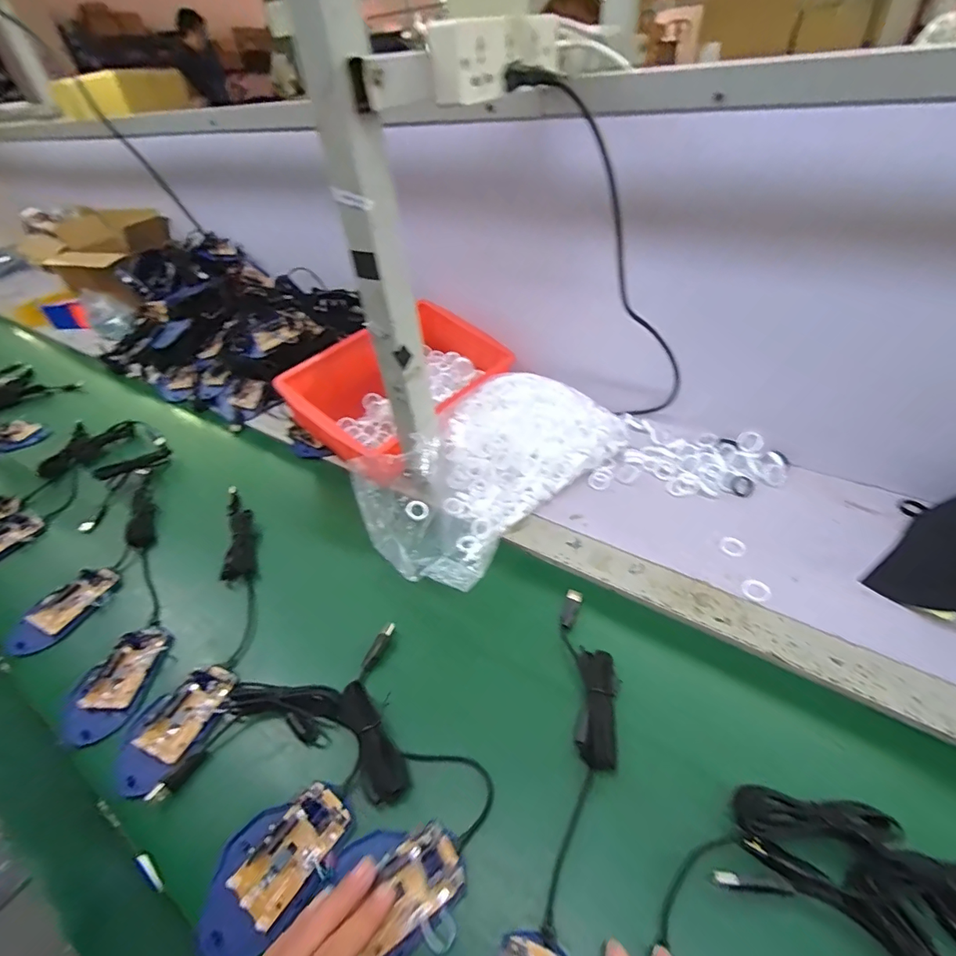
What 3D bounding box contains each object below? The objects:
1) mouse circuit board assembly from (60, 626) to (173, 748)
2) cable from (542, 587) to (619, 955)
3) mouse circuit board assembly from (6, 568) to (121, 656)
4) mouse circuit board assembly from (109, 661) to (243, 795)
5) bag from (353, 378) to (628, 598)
[{"bbox_3d":[-0.349,0.194,0.448,0.069,0.020,0.107,-2,41,3],"label":"mouse circuit board assembly"},{"bbox_3d":[0.090,0.201,0.381,0.050,0.019,0.258,4,42,10],"label":"cable"},{"bbox_3d":[-0.461,0.145,0.517,0.060,0.016,0.108,18,46,24],"label":"mouse circuit board assembly"},{"bbox_3d":[-0.271,0.217,0.413,0.071,0.021,0.106,12,44,19],"label":"mouse circuit board assembly"},{"bbox_3d":[0.016,-0.015,0.579,0.187,0.087,0.324,27,50,31],"label":"bag"}]

